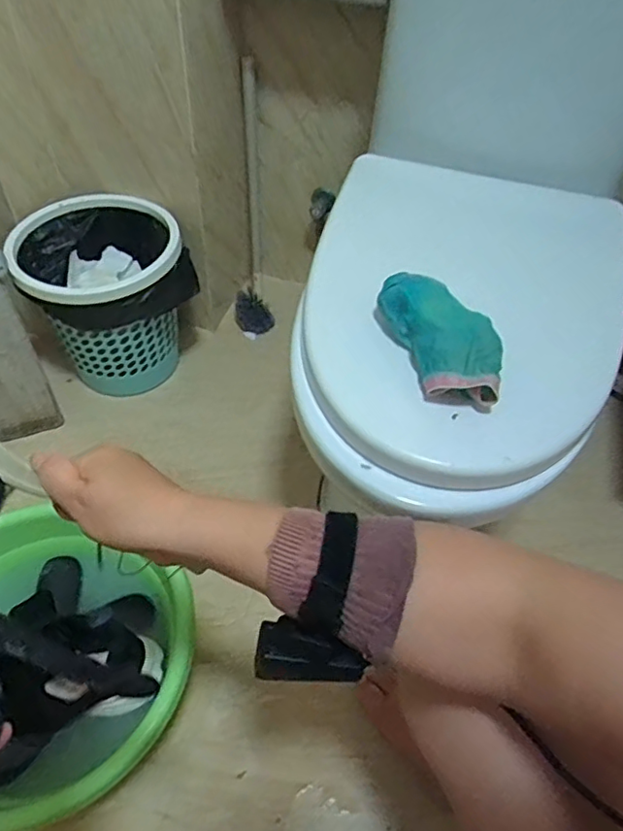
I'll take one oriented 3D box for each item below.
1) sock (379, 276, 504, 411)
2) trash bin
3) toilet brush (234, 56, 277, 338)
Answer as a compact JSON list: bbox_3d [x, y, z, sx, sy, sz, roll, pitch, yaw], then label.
[{"bbox_3d":[0.128,-0.077,0.564,0.069,0.050,0.157,-16,53,-16],"label":"sock"},{"bbox_3d":[-0.370,-0.211,1.054,0.269,0.272,0.229,-22,54,-20],"label":"trash bin"},{"bbox_3d":[-0.118,-0.400,1.130,0.073,0.497,0.071,-4,30,-10],"label":"toilet brush"}]

